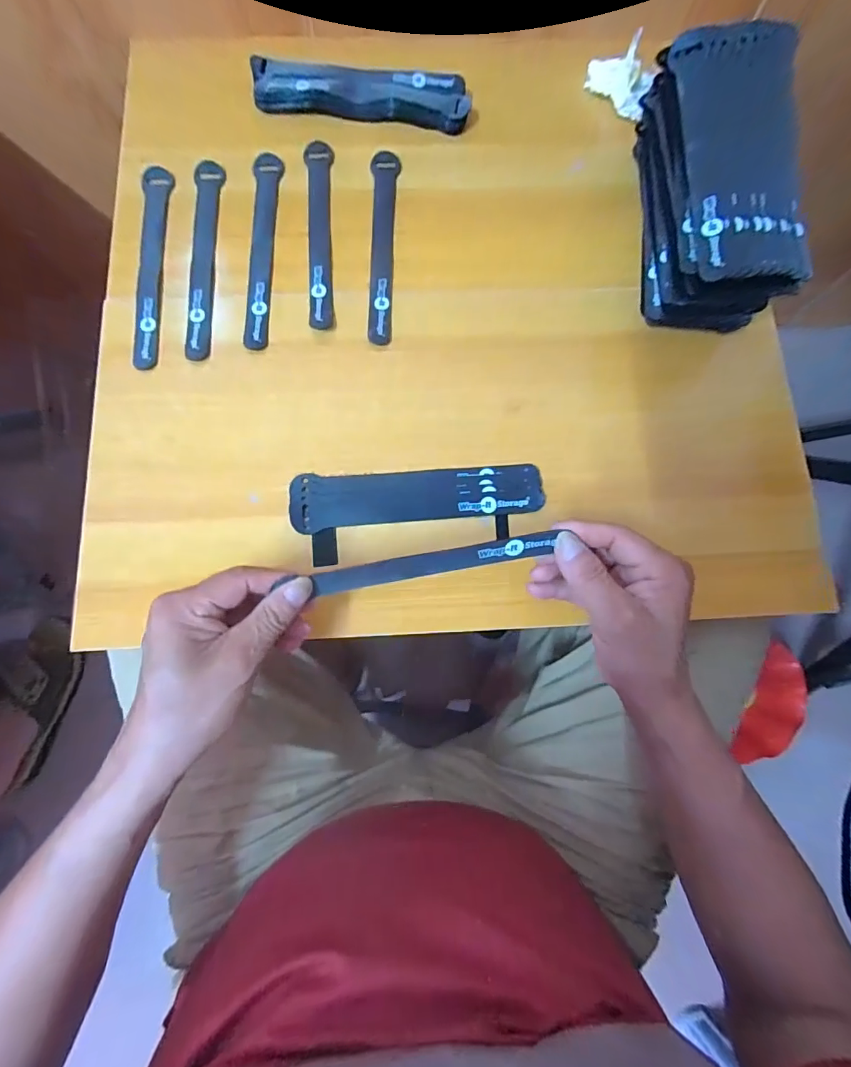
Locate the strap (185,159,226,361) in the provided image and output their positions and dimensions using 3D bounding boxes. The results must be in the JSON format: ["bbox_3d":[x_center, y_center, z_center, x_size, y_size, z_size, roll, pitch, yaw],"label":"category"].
[{"bbox_3d":[-0.198,-0.246,0.407,0.024,0.007,0.197,-2,80,-2],"label":"strap"}]

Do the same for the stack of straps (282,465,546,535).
[{"bbox_3d":[-0.006,-0.030,0.372,0.200,0.010,0.045,-3,80,-2],"label":"stack of straps"}]

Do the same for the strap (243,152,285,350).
[{"bbox_3d":[-0.146,-0.256,0.411,0.024,0.006,0.195,0,79,-6],"label":"strap"}]

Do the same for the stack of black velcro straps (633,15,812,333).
[{"bbox_3d":[0.230,-0.270,0.361,0.083,0.093,0.201,-3,80,-2],"label":"stack of black velcro straps"}]

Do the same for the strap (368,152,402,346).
[{"bbox_3d":[-0.037,-0.261,0.415,0.025,0.004,0.196,0,80,-4],"label":"strap"}]

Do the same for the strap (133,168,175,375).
[{"bbox_3d":[-0.242,-0.236,0.404,0.023,0.006,0.194,-1,79,-7],"label":"strap"}]

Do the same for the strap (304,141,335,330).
[{"bbox_3d":[-0.095,-0.273,0.416,0.024,0.006,0.195,-4,80,-3],"label":"strap"}]

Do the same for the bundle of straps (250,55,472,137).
[{"bbox_3d":[-0.060,-0.413,0.433,0.201,0.021,0.045,6,80,-1],"label":"bundle of straps"}]

